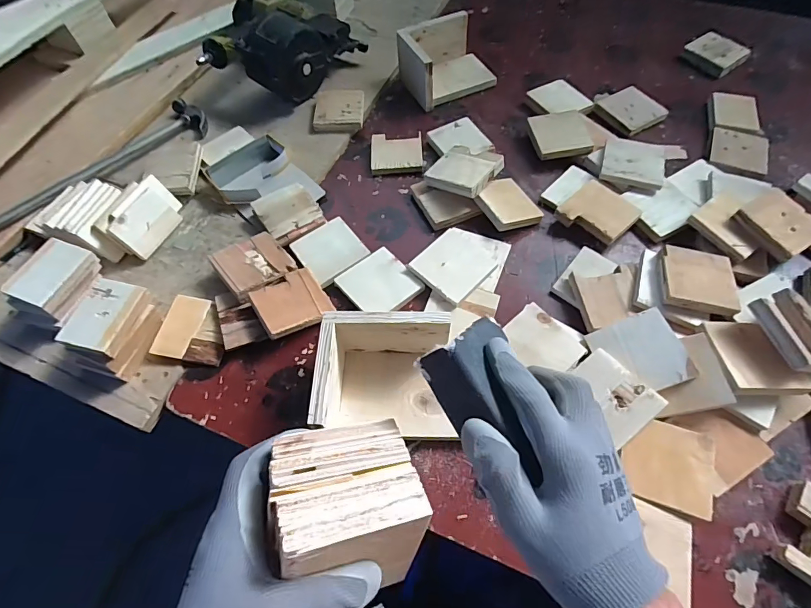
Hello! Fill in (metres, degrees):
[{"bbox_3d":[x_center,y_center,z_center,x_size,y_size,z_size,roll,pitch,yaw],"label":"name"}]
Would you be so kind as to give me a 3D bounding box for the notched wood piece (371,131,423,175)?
[{"bbox_3d":[-0.014,-0.259,0.722,0.085,0.016,0.090,-2,61,1],"label":"notched wood piece"}]

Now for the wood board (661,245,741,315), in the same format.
[{"bbox_3d":[0.370,-0.035,0.534,0.091,0.017,0.084,12,61,6],"label":"wood board"}]

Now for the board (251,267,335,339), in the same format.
[{"bbox_3d":[-0.147,-0.001,0.558,0.094,0.013,0.085,-26,65,-32],"label":"board"}]

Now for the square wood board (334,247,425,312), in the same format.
[{"bbox_3d":[-0.036,-0.027,0.589,0.088,0.007,0.093,-37,66,-17],"label":"square wood board"}]

